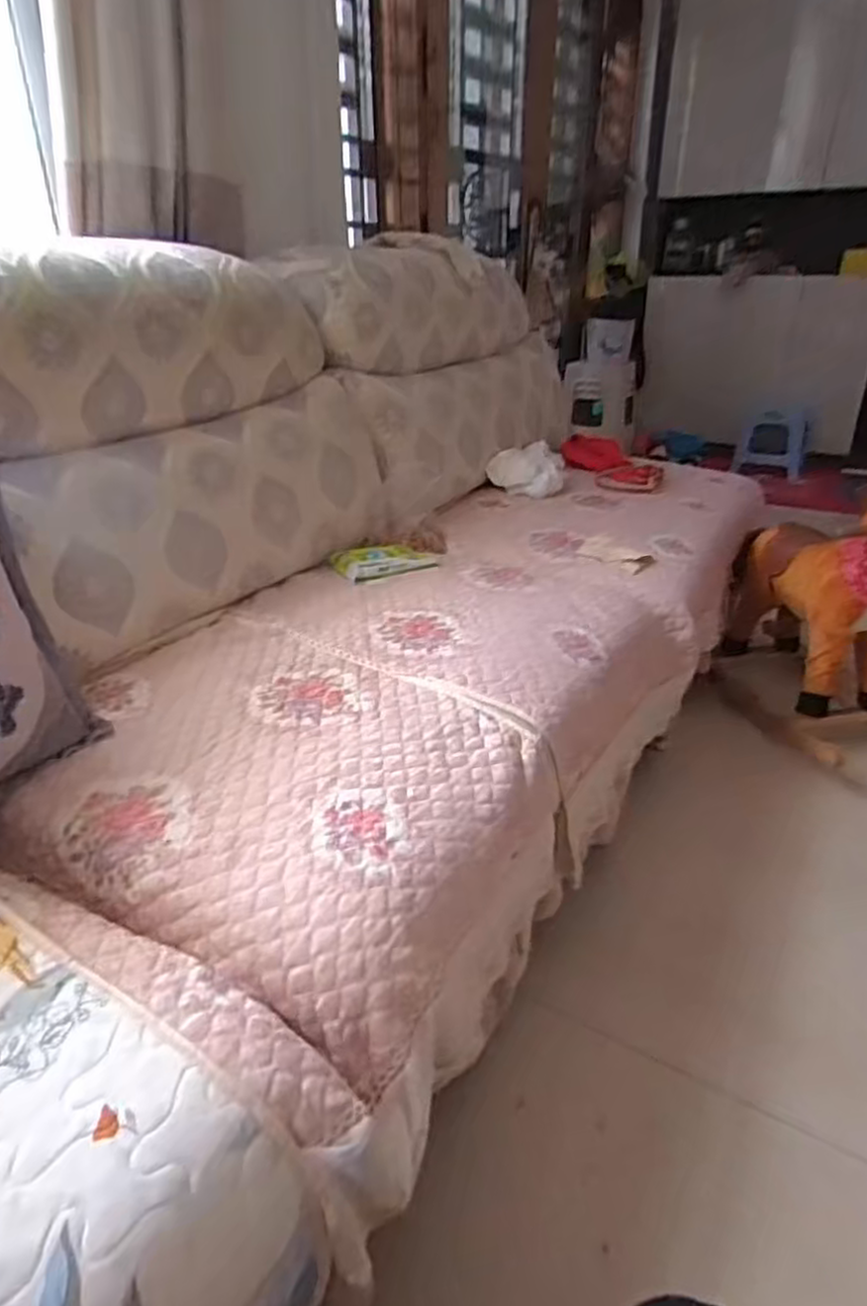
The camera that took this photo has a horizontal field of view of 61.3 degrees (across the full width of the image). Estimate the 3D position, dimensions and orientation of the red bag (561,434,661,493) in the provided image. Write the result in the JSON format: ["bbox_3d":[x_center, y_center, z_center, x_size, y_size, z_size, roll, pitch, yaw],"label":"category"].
[{"bbox_3d":[0.434,-0.481,1.839,0.171,0.061,0.362,-4,27,-6],"label":"red bag"}]

